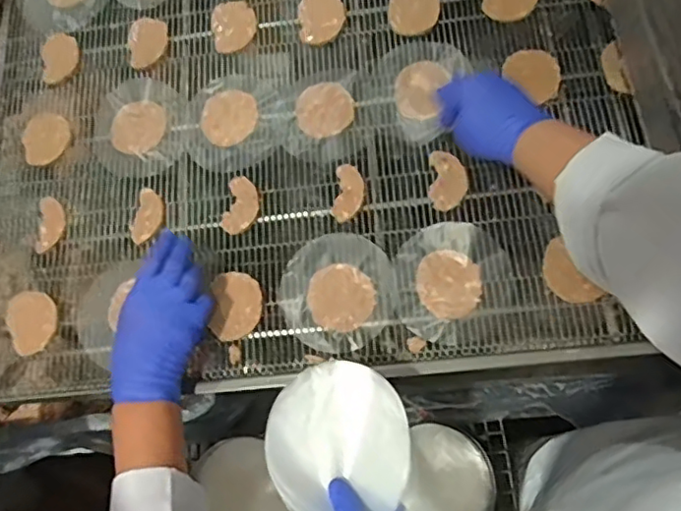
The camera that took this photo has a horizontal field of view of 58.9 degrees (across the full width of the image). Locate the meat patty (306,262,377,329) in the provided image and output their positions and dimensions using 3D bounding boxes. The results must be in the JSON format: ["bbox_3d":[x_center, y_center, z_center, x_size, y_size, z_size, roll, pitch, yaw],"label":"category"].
[{"bbox_3d":[0.001,0.042,0.623,0.069,0.007,0.064,-1,72,2],"label":"meat patty"}]

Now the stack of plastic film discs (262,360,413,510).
[{"bbox_3d":[-0.001,0.155,0.497,0.116,0.020,0.126,-31,74,-8],"label":"stack of plastic film discs"}]

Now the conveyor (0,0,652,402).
[{"bbox_3d":[-0.078,-0.160,0.709,0.772,0.037,0.618,-8,71,5],"label":"conveyor"}]

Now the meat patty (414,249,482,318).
[{"bbox_3d":[0.109,0.028,0.610,0.062,0.010,0.066,-1,72,2],"label":"meat patty"}]

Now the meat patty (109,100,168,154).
[{"bbox_3d":[-0.240,-0.150,0.722,0.070,0.017,0.066,-26,73,-7],"label":"meat patty"}]

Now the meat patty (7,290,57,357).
[{"bbox_3d":[-0.333,0.072,0.655,0.051,0.012,0.067,-21,72,-5],"label":"meat patty"}]

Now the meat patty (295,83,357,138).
[{"bbox_3d":[-0.018,-0.170,0.695,0.065,0.007,0.065,-1,72,2],"label":"meat patty"}]

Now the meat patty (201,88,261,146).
[{"bbox_3d":[-0.129,-0.163,0.706,0.069,0.004,0.065,-1,72,2],"label":"meat patty"}]

